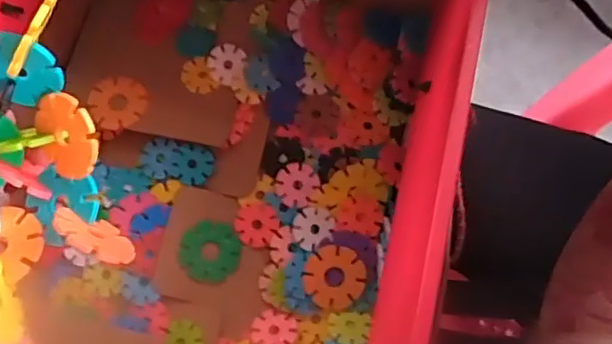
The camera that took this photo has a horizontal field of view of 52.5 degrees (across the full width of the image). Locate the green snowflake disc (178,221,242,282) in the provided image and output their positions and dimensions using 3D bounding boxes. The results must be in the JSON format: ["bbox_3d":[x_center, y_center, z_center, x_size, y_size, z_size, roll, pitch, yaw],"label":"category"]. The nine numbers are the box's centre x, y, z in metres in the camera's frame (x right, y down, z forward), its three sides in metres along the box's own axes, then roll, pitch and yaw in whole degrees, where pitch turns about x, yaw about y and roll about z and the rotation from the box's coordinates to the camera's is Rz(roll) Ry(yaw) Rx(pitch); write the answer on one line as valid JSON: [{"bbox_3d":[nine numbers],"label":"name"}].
[{"bbox_3d":[-0.070,0.058,0.454,0.043,0.008,0.043,9,76,3],"label":"green snowflake disc"}]

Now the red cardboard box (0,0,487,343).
[{"bbox_3d":[-0.077,0.033,0.372,0.283,0.182,0.401,14,76,4],"label":"red cardboard box"}]

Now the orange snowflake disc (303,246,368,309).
[{"bbox_3d":[0.020,0.074,0.435,0.043,0.004,0.043,9,76,3],"label":"orange snowflake disc"}]

